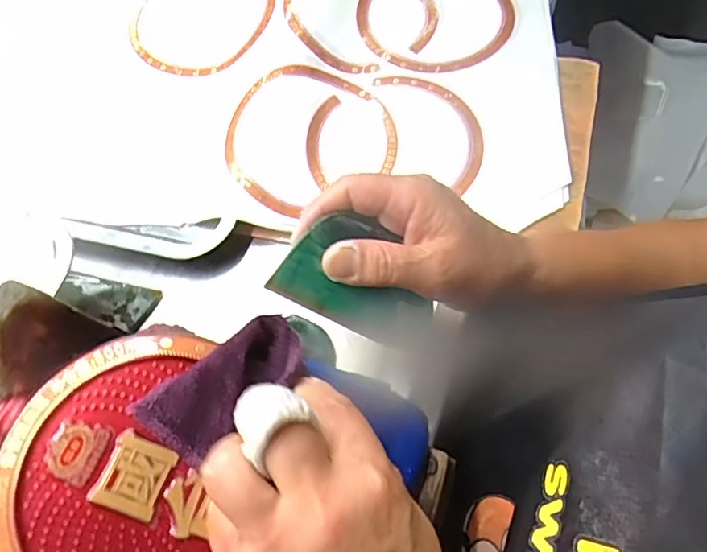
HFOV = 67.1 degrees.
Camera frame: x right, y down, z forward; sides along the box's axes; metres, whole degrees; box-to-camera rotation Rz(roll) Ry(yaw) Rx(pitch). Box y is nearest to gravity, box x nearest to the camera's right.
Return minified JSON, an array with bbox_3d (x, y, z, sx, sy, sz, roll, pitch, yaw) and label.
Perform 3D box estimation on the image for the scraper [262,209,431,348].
[{"bbox_3d":[0.006,0.000,0.277,0.087,0.006,0.055,27,75,-22],"label":"scraper"}]

